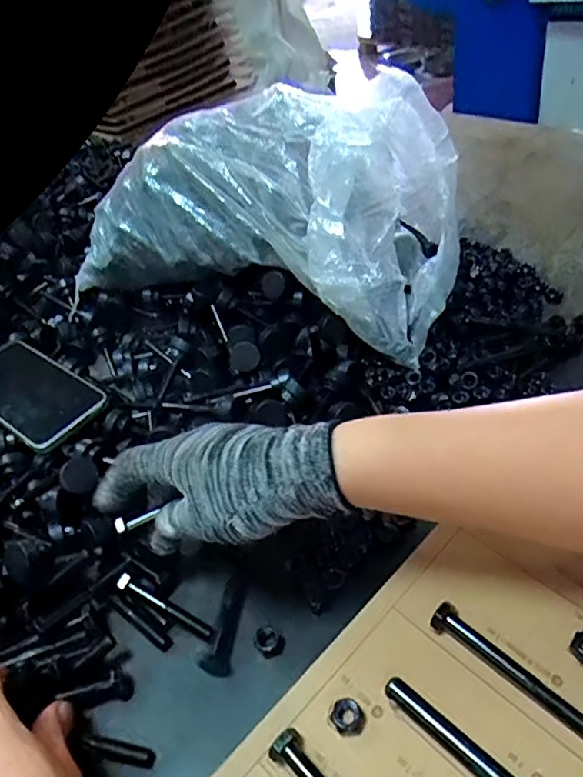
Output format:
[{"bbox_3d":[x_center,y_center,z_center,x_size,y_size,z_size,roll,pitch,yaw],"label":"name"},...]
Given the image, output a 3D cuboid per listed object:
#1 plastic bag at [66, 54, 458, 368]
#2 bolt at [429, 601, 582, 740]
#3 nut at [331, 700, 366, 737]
[{"bbox_3d":[-0.016,-0.180,0.591,0.362,0.177,0.204,13,46,24],"label":"plastic bag"},{"bbox_3d":[0.115,0.145,0.305,0.016,0.015,0.090,-36,47,-27],"label":"bolt"},{"bbox_3d":[0.029,0.171,0.305,0.017,0.007,0.016,-6,41,5],"label":"nut"}]

